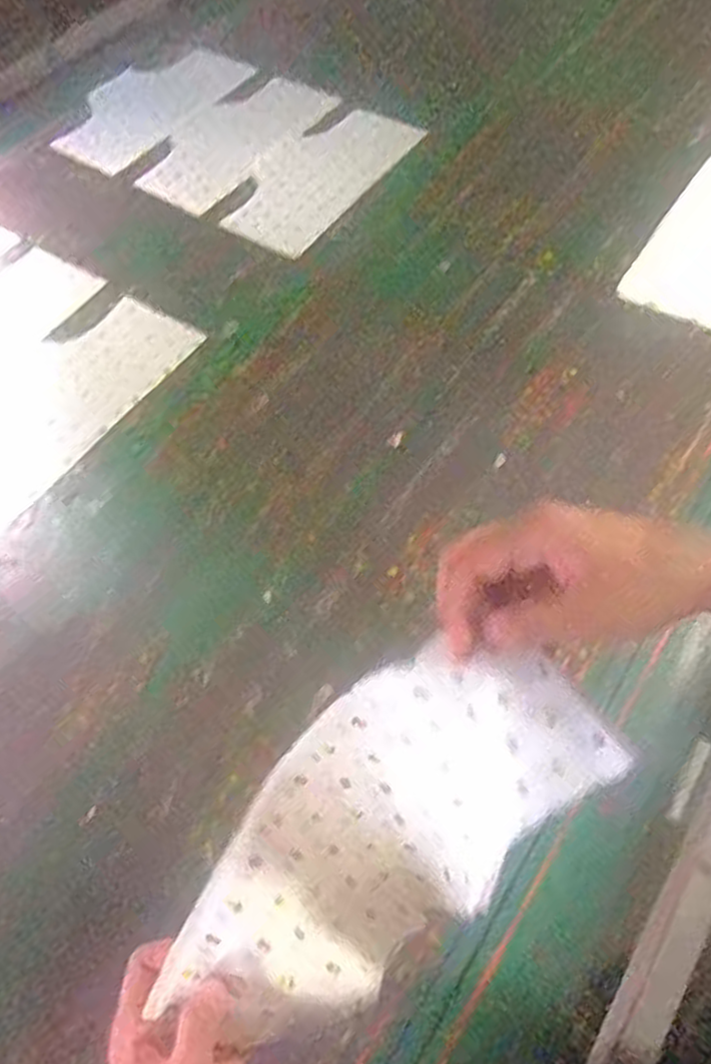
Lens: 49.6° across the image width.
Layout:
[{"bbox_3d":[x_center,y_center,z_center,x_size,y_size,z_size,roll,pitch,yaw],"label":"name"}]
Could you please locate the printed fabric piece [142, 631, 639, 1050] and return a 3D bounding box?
[{"bbox_3d":[0.007,0.180,0.444,0.250,0.183,0.122,-36,64,-19],"label":"printed fabric piece"}]

